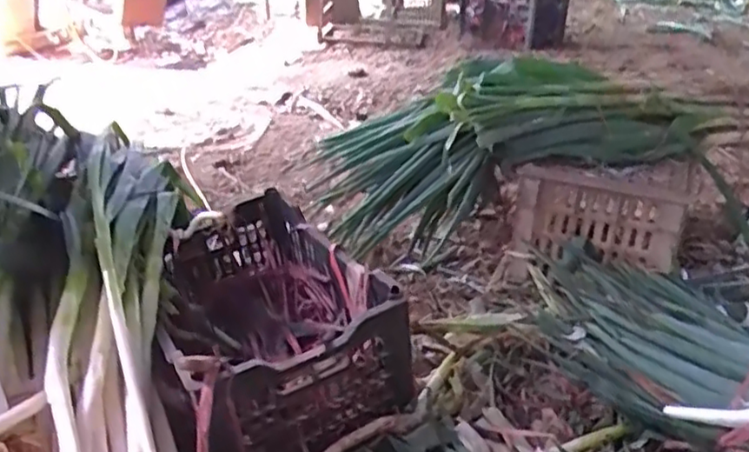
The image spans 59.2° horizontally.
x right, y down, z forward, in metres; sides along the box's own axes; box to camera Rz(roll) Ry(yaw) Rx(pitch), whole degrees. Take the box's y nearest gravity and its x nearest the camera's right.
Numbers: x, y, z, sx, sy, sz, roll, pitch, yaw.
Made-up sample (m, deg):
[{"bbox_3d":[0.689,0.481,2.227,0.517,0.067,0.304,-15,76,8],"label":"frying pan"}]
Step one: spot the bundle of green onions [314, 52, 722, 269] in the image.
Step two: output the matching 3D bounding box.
[{"bbox_3d":[0.278,-0.164,1.480,0.881,0.382,0.249,-16,27,13],"label":"bundle of green onions"}]

